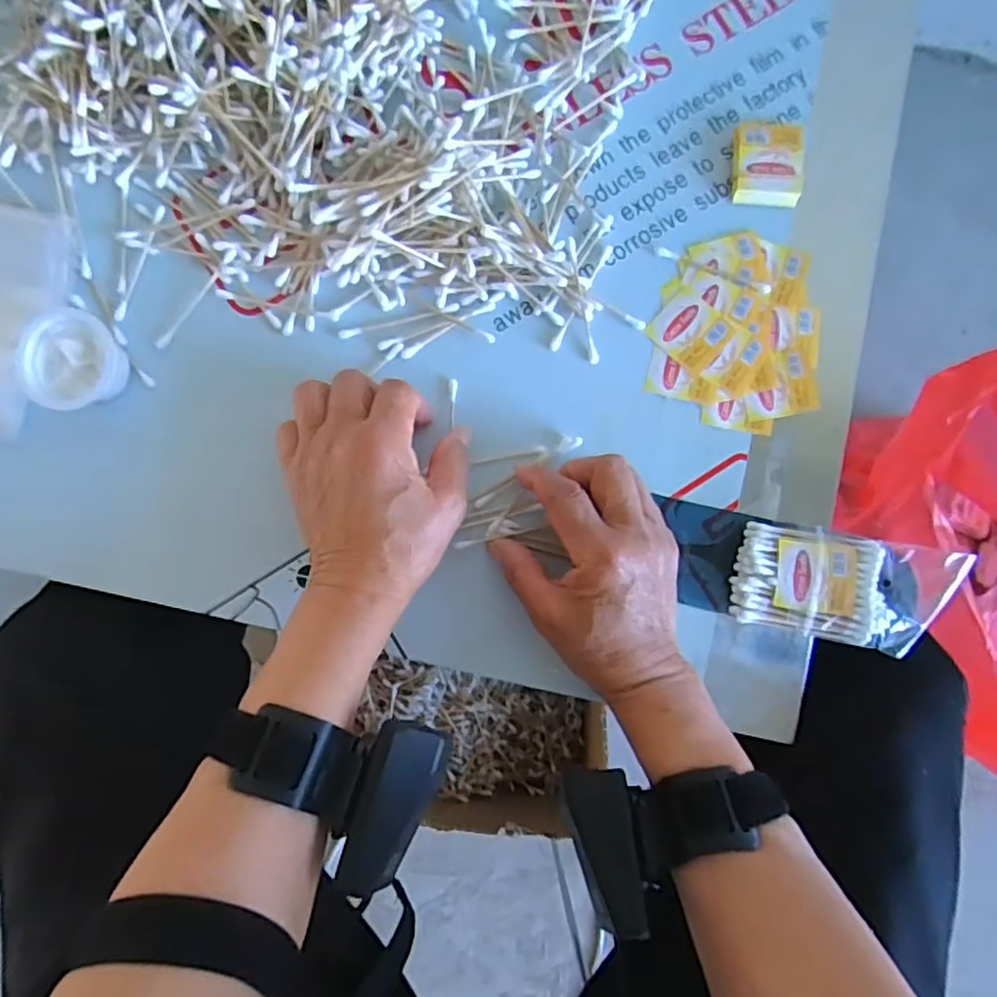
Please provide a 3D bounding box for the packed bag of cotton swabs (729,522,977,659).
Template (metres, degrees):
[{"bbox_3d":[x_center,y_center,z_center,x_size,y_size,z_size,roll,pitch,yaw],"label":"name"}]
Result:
[{"bbox_3d":[0.200,0.052,0.373,0.122,0.019,0.061,10,84,-1],"label":"packed bag of cotton swabs"}]

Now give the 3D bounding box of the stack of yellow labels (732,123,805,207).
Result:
[{"bbox_3d":[0.166,-0.207,0.398,0.041,0.011,0.048,5,84,-1],"label":"stack of yellow labels"}]

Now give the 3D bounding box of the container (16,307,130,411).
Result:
[{"bbox_3d":[-0.240,-0.077,0.366,0.048,0.022,0.053,9,84,-1],"label":"container"}]

